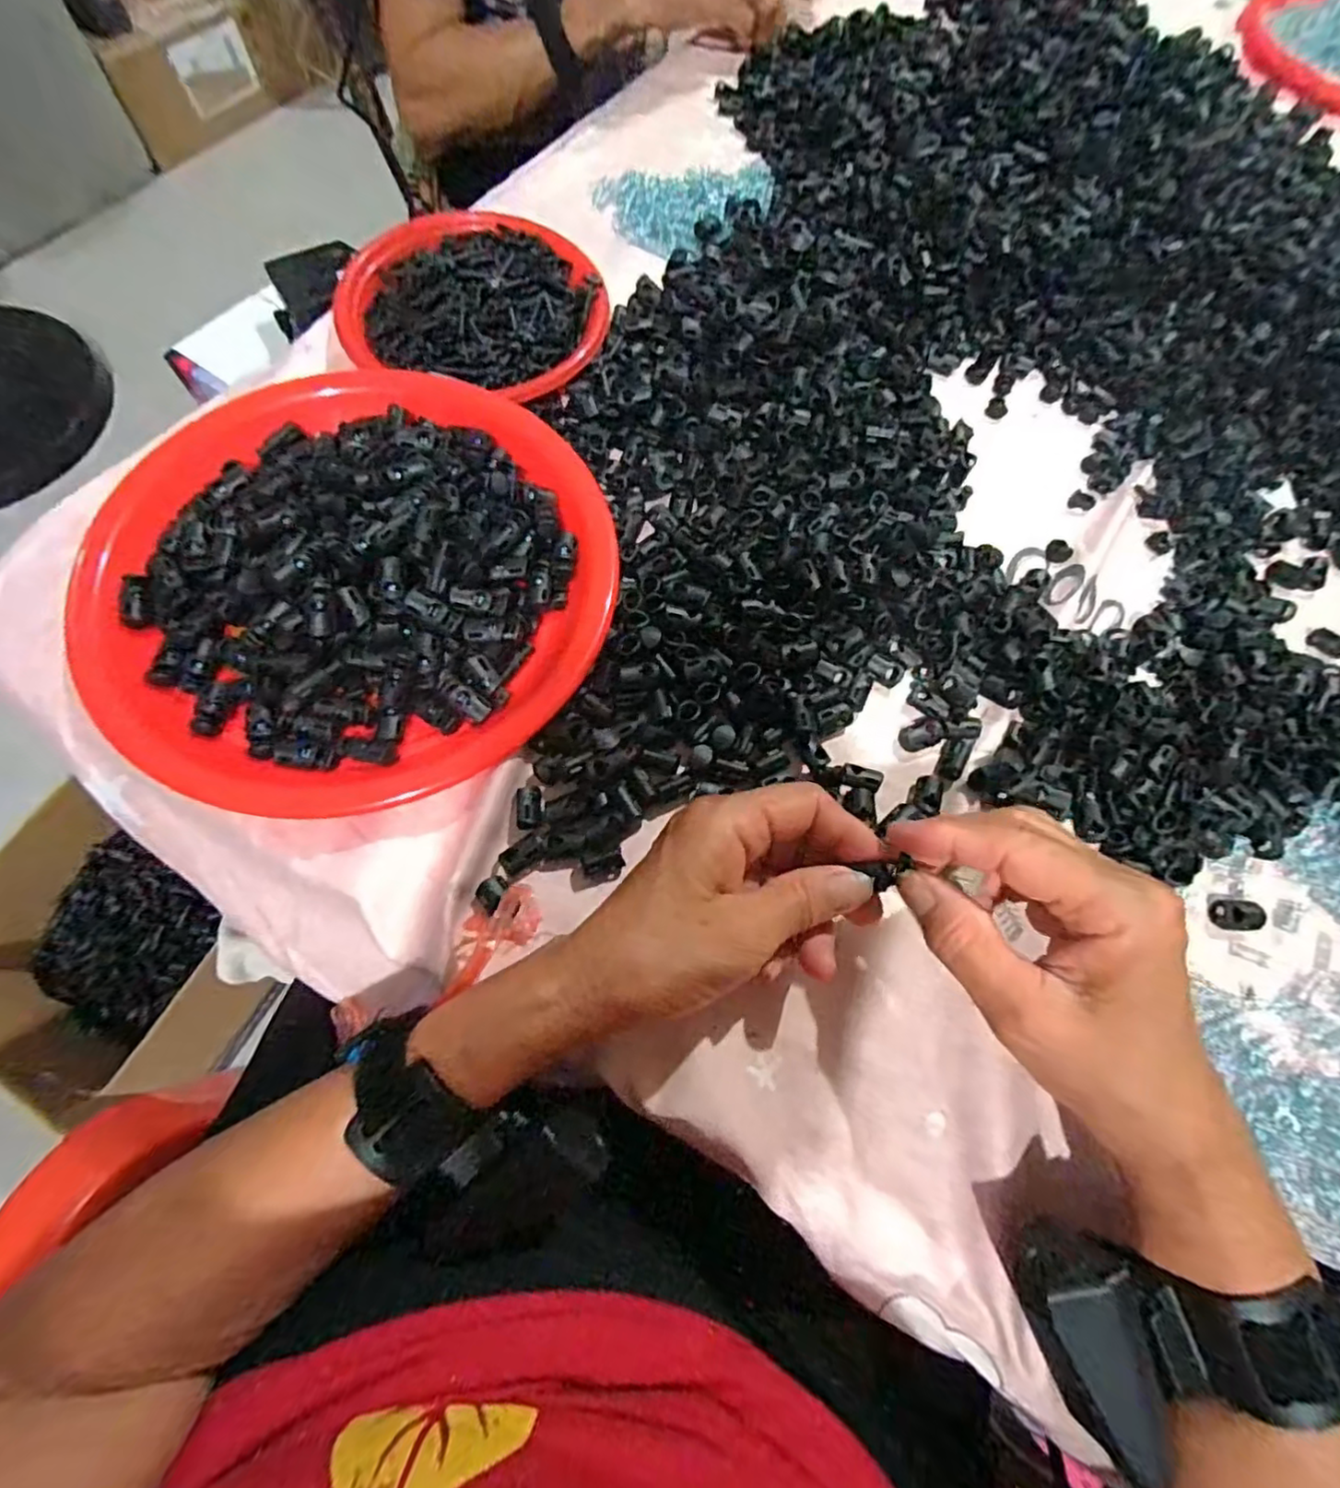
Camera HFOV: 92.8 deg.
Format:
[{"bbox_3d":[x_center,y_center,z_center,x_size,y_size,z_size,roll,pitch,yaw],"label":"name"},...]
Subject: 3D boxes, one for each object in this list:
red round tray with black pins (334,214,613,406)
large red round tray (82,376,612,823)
[{"bbox_3d":[-0.118,-0.278,0.397,0.153,0.025,0.135,6,71,0],"label":"red round tray with black pins"},{"bbox_3d":[-0.157,-0.095,0.318,0.244,0.033,0.247,1,71,-2],"label":"large red round tray"}]

